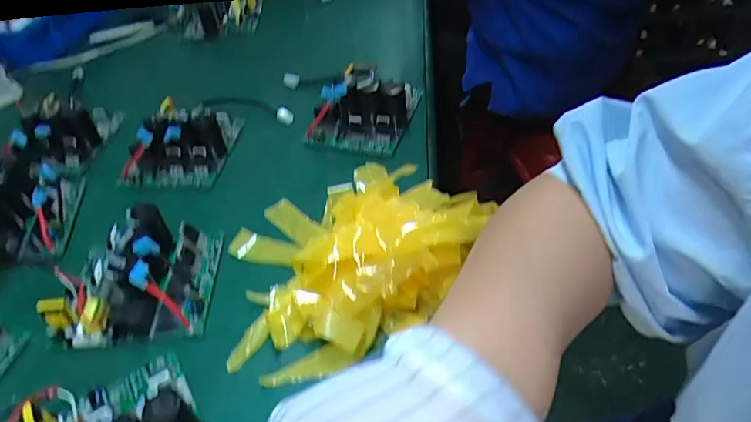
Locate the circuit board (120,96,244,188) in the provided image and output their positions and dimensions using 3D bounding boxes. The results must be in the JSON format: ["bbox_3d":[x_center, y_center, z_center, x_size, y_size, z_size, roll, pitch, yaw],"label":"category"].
[{"bbox_3d":[-0.241,-0.093,0.607,0.120,0.053,0.132,0,45,7],"label":"circuit board"}]

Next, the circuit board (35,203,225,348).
[{"bbox_3d":[-0.221,0.053,0.456,0.137,0.054,0.119,-7,44,0],"label":"circuit board"}]

